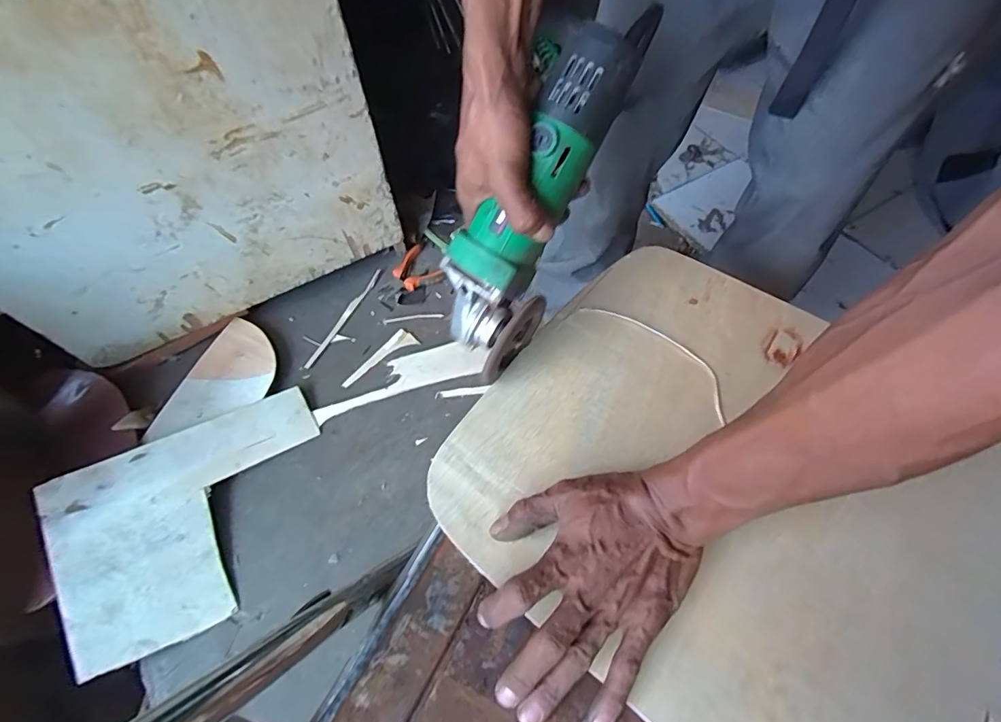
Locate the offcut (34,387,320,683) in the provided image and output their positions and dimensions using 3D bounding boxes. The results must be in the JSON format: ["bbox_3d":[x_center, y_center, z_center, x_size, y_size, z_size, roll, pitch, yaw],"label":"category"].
[{"bbox_3d":[-0.469,0.241,0.763,0.386,0.014,0.307,-21,71,-27],"label":"offcut"}]

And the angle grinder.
[{"bbox_3d":[0.028,-0.124,0.389,0.081,0.074,0.277,29,108,17],"label":"angle grinder"}]

